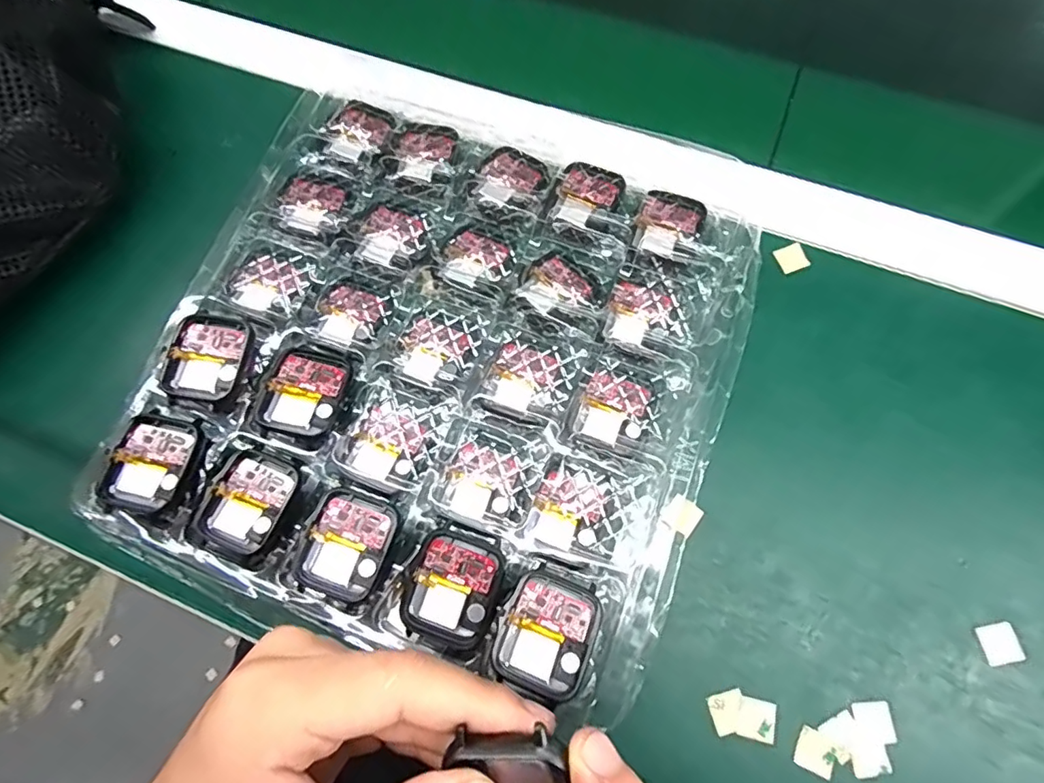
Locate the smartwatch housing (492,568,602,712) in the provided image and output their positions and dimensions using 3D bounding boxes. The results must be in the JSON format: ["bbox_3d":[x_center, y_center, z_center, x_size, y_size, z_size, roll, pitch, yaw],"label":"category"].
[{"bbox_3d":[0.010,0.099,0.215,0.037,0.007,0.046,25,74,10],"label":"smartwatch housing"}]

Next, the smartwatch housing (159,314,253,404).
[{"bbox_3d":[-0.153,-0.017,0.259,0.037,0.007,0.044,11,72,5],"label":"smartwatch housing"}]

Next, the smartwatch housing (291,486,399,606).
[{"bbox_3d":[-0.076,0.067,0.231,0.035,0.008,0.046,20,73,8],"label":"smartwatch housing"}]

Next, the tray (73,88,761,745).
[{"bbox_3d":[-0.039,-0.020,0.266,0.263,0.034,0.269,18,73,8],"label":"tray"}]

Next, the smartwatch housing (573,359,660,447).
[{"bbox_3d":[0.046,0.007,0.255,0.034,0.009,0.038,21,73,9],"label":"smartwatch housing"}]

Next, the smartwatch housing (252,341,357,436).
[{"bbox_3d":[-0.104,0.000,0.255,0.036,0.008,0.044,15,73,7],"label":"smartwatch housing"}]

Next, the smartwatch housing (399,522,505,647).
[{"bbox_3d":[-0.029,0.081,0.223,0.038,0.006,0.045,15,73,7],"label":"smartwatch housing"}]

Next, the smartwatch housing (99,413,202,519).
[{"bbox_3d":[-0.170,0.033,0.242,0.034,0.005,0.043,9,72,5],"label":"smartwatch housing"}]

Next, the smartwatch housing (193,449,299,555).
[{"bbox_3d":[-0.125,0.050,0.241,0.036,0.007,0.044,22,74,9],"label":"smartwatch housing"}]

